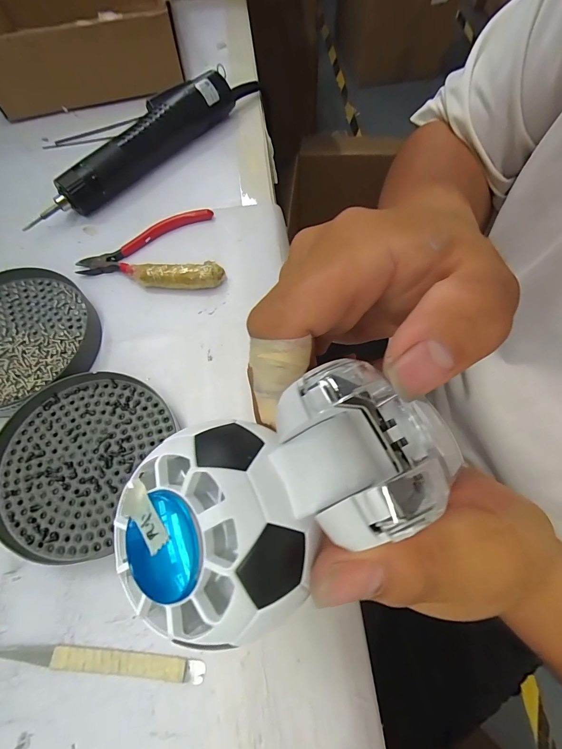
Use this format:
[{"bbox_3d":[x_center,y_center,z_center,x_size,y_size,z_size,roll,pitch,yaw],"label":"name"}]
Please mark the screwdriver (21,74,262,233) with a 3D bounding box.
[{"bbox_3d":[-0.121,-0.227,0.333,0.033,0.038,0.275,37,72,14],"label":"screwdriver"}]

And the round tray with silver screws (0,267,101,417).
[{"bbox_3d":[-0.197,-0.027,0.258,0.113,0.016,0.110,0,67,0],"label":"round tray with silver screws"}]

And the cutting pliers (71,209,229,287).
[{"bbox_3d":[-0.110,-0.099,0.288,0.115,0.020,0.080,-12,67,-5],"label":"cutting pliers"}]

